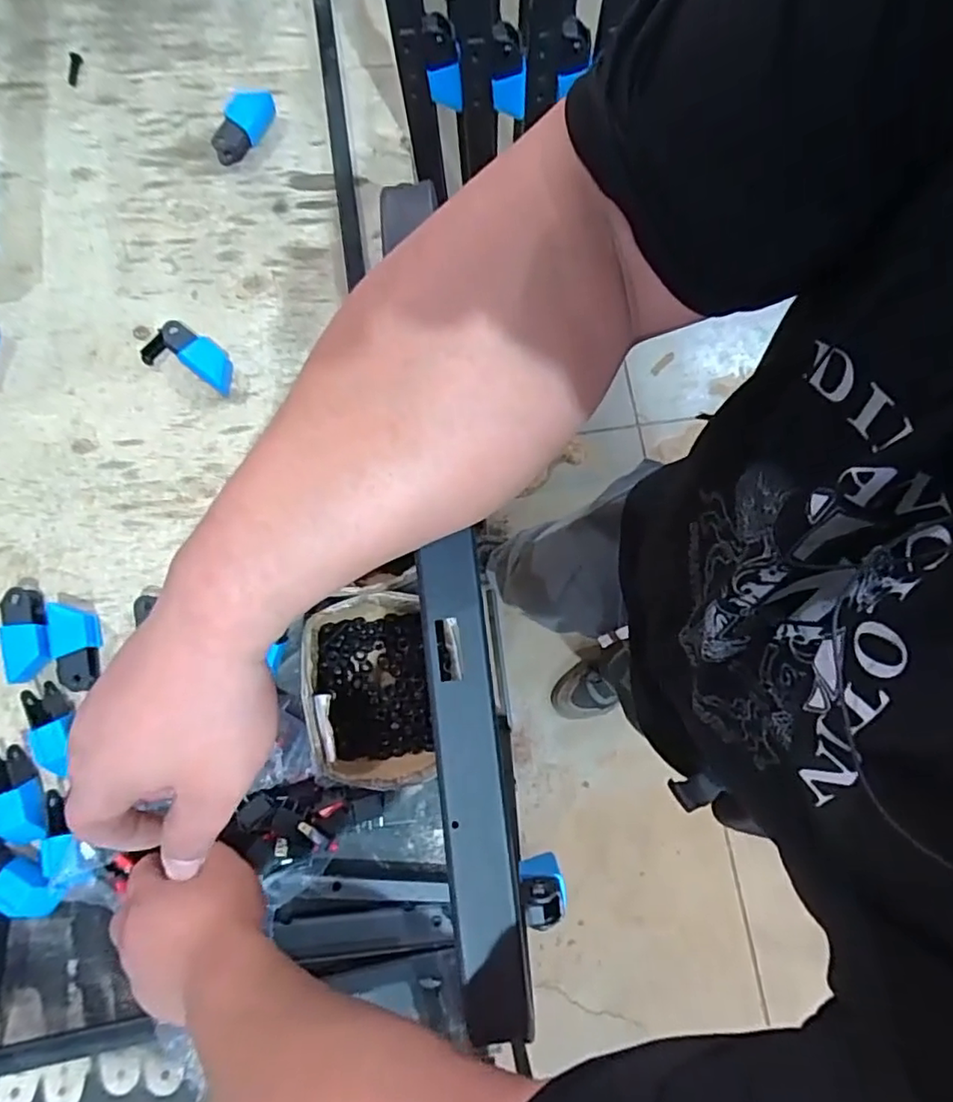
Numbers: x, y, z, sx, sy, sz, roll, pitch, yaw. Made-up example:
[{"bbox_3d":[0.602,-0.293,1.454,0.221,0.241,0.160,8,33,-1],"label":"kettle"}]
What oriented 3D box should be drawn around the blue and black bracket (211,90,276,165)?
[{"bbox_3d":[-0.267,-0.496,0.694,0.040,0.027,0.091,26,76,5],"label":"blue and black bracket"}]

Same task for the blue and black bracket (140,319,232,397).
[{"bbox_3d":[-0.301,-0.205,0.629,0.097,0.029,0.048,28,76,6],"label":"blue and black bracket"}]

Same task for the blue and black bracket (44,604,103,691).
[{"bbox_3d":[-0.381,0.090,0.569,0.037,0.025,0.080,-10,75,-4],"label":"blue and black bracket"}]

